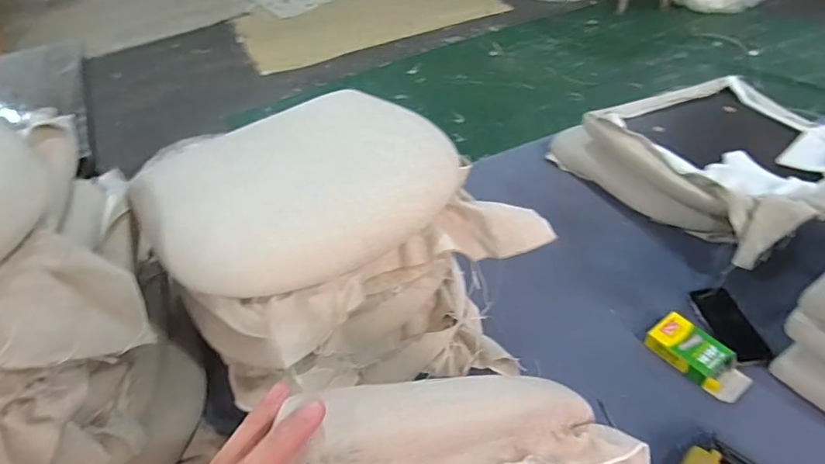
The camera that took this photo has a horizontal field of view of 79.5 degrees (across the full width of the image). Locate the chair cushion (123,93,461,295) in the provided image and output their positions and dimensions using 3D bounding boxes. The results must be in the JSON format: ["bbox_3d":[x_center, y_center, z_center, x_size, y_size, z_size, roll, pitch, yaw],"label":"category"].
[{"bbox_3d":[-0.166,-0.086,0.708,0.399,0.059,0.395,-30,50,-24],"label":"chair cushion"}]

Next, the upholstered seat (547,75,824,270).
[{"bbox_3d":[0.672,-0.169,1.109,0.459,0.160,0.559,-24,47,-19],"label":"upholstered seat"}]

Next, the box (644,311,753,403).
[{"bbox_3d":[0.479,0.207,0.831,0.076,0.035,0.156,-29,49,-23],"label":"box"}]

